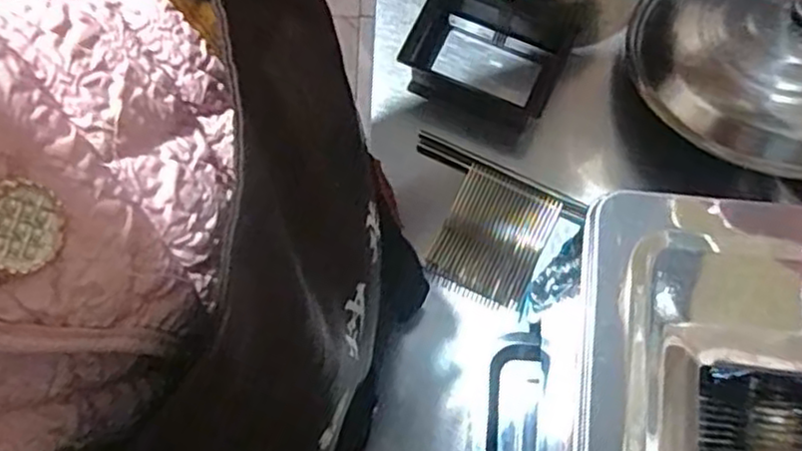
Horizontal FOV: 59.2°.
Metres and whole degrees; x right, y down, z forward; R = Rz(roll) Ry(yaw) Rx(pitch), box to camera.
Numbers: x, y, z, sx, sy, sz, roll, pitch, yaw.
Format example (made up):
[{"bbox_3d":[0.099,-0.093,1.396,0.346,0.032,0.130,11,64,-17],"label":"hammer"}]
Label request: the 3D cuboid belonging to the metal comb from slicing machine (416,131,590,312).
[{"bbox_3d":[0.071,0.000,0.677,0.164,0.020,0.127,27,78,8],"label":"metal comb from slicing machine"}]

